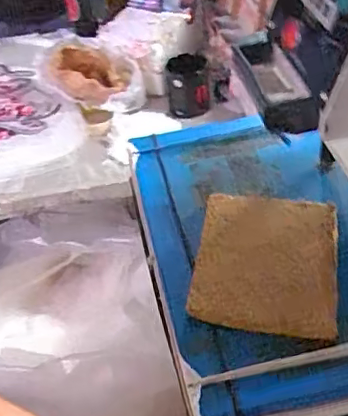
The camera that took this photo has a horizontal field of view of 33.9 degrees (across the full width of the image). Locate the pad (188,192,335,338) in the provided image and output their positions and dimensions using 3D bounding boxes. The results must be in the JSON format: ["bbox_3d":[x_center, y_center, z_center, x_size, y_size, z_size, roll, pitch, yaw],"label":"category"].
[{"bbox_3d":[0.092,0.050,0.572,0.135,0.014,0.168,6,45,11],"label":"pad"}]

